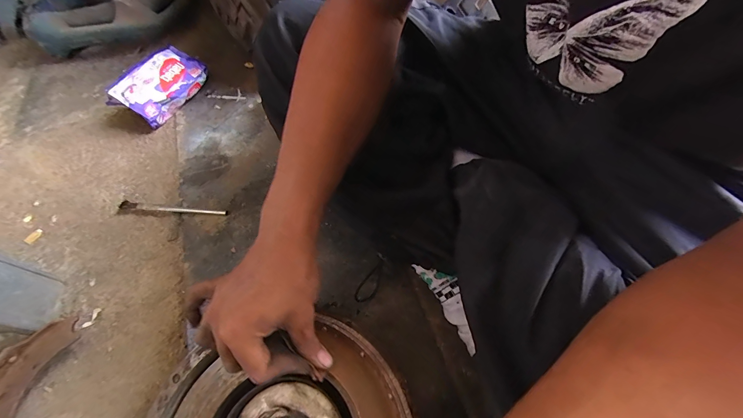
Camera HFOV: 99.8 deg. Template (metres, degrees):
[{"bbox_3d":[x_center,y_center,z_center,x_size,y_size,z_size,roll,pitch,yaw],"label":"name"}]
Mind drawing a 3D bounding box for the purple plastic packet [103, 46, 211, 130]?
[{"bbox_3d":[-0.390,-0.232,0.588,0.072,0.082,0.168,24,63,14],"label":"purple plastic packet"}]

